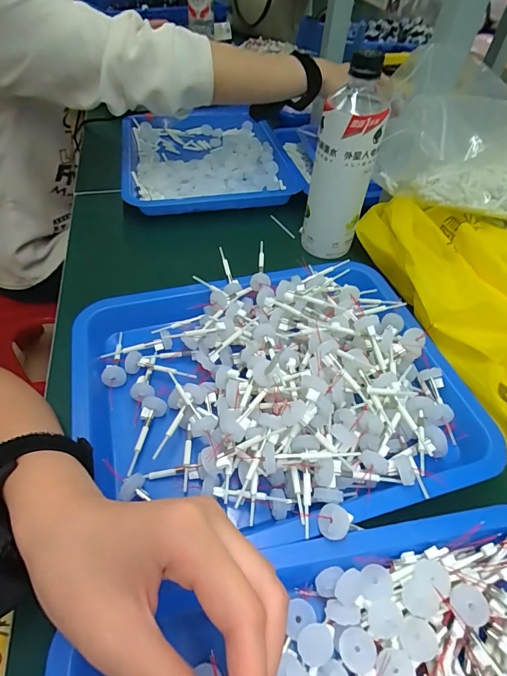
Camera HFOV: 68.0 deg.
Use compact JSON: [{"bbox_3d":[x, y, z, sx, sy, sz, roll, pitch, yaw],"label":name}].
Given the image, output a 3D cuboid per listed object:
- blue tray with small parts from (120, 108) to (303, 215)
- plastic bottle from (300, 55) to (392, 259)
[{"bbox_3d":[-0.081,-0.306,0.633,0.271,0.053,0.324,-9,51,-10],"label":"blue tray with small parts"},{"bbox_3d":[0.103,-0.196,0.432,0.065,0.207,0.065,14,50,9],"label":"plastic bottle"}]

